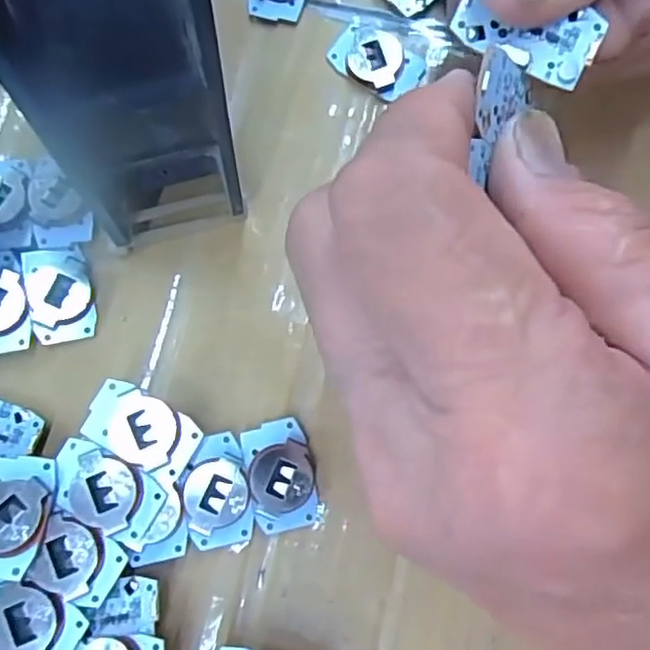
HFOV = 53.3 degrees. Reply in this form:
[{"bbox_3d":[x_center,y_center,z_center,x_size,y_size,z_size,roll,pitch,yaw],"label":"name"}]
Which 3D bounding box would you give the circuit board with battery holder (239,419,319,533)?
[{"bbox_3d":[-0.012,0.042,0.180,0.018,0.007,0.030,-10,79,-2],"label":"circuit board with battery holder"}]

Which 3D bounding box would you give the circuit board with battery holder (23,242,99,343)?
[{"bbox_3d":[-0.078,-0.009,0.192,0.018,0.004,0.028,-11,85,-18],"label":"circuit board with battery holder"}]

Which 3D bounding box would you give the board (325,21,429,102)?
[{"bbox_3d":[0.016,-0.084,0.205,0.029,0.005,0.019,34,81,7],"label":"board"}]

